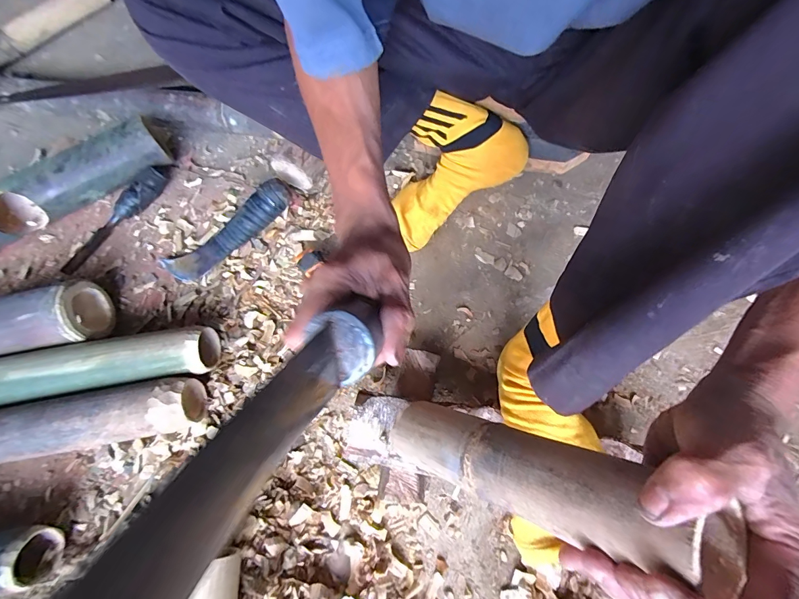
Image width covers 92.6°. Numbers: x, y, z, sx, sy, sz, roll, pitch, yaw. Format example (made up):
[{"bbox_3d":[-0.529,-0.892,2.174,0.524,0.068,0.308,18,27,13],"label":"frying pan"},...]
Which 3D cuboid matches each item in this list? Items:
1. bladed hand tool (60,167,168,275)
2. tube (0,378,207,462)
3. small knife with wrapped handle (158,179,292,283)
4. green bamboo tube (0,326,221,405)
[{"bbox_3d":[-0.436,-0.120,0.584,0.034,0.035,0.197,40,87,18],"label":"bladed hand tool"},{"bbox_3d":[-0.557,0.170,0.438,0.645,0.051,0.058,-10,67,1],"label":"tube"},{"bbox_3d":[-0.246,-0.096,0.548,0.212,0.036,0.055,-36,69,6],"label":"small knife with wrapped handle"},{"bbox_3d":[-0.555,0.108,0.463,0.659,0.060,0.064,-9,67,1],"label":"green bamboo tube"}]

